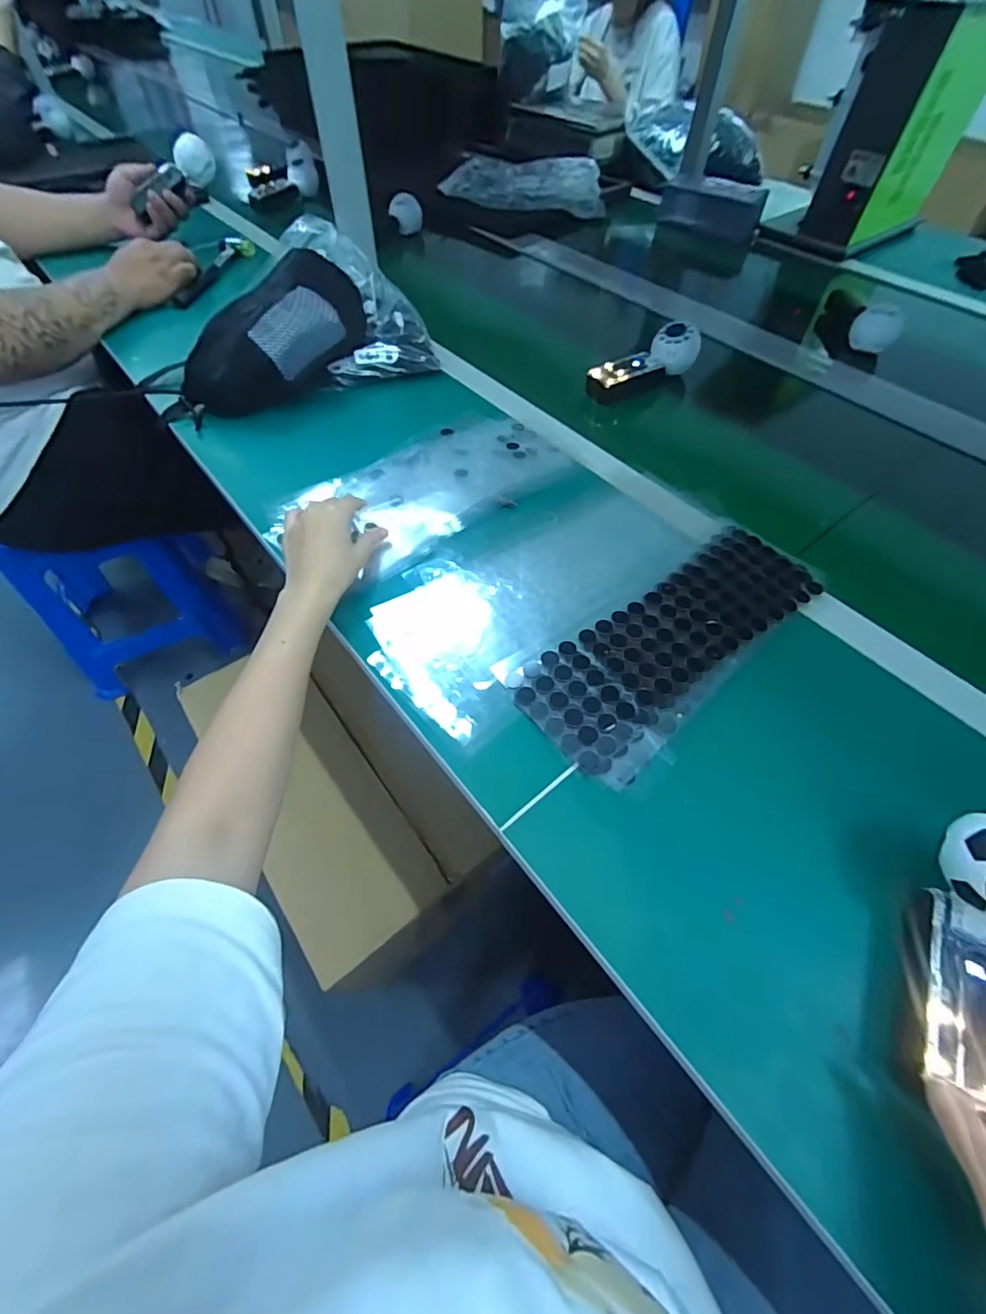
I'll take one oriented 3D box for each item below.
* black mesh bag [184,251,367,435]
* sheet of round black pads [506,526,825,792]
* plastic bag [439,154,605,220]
[{"bbox_3d":[-0.268,-0.404,0.633,0.120,0.123,0.265,30,61,17],"label":"black mesh bag"},{"bbox_3d":[0.163,-0.023,0.445,0.309,0.011,0.119,-36,65,-22],"label":"sheet of round black pads"},{"bbox_3d":[0.079,-1.021,1.066,0.328,0.045,0.198,9,57,5],"label":"plastic bag"}]

